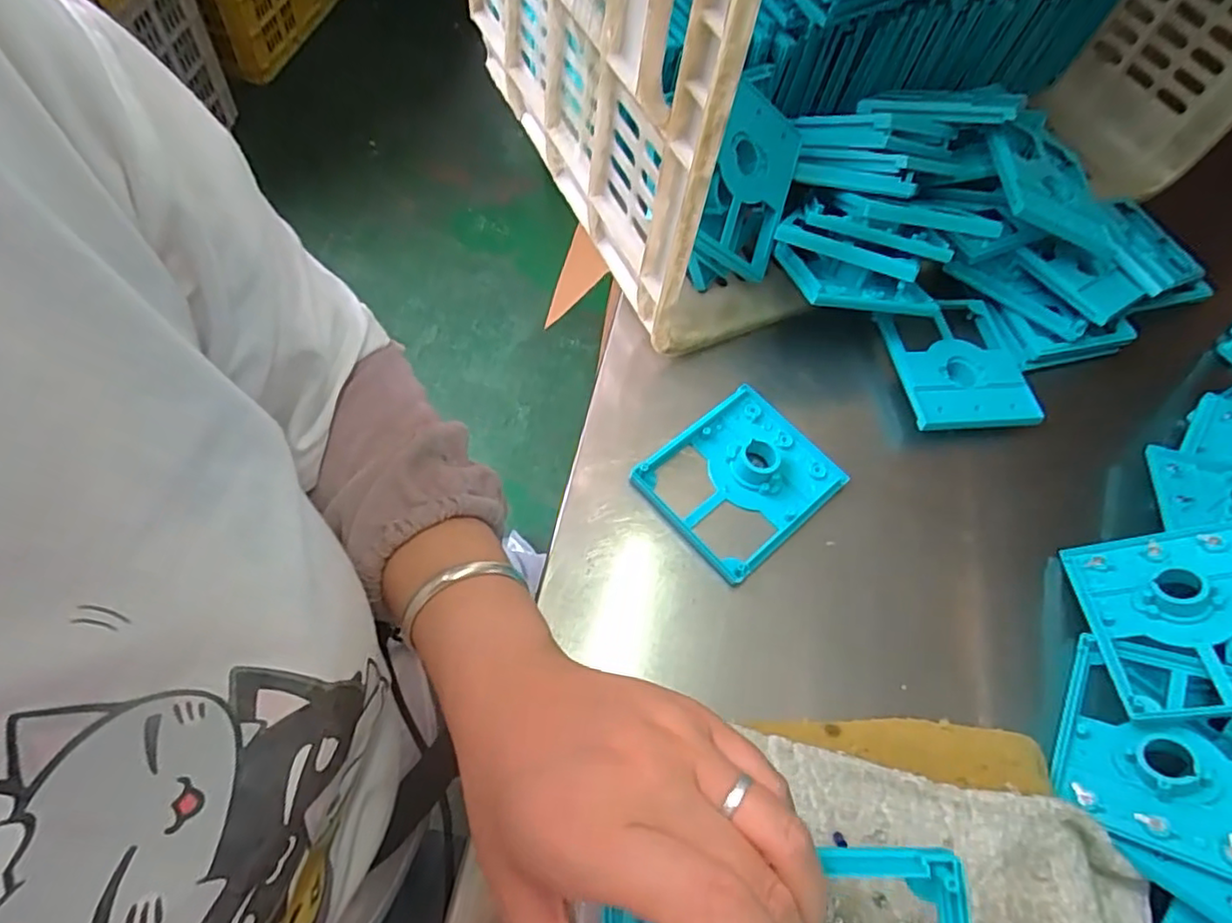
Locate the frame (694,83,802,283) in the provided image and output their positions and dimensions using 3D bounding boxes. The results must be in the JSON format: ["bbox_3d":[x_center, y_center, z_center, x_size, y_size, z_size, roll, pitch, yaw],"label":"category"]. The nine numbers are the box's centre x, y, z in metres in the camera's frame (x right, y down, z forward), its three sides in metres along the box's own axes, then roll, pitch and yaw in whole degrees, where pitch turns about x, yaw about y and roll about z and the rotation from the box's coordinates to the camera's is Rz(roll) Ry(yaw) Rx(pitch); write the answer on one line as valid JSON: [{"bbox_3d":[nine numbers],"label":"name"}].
[{"bbox_3d":[0.094,-0.192,0.455,0.075,0.113,0.020,12,8,-35],"label":"frame"}]

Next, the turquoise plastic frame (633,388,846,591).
[{"bbox_3d":[0.082,0.008,0.430,0.113,0.018,0.099,-36,72,-23],"label":"turquoise plastic frame"}]

